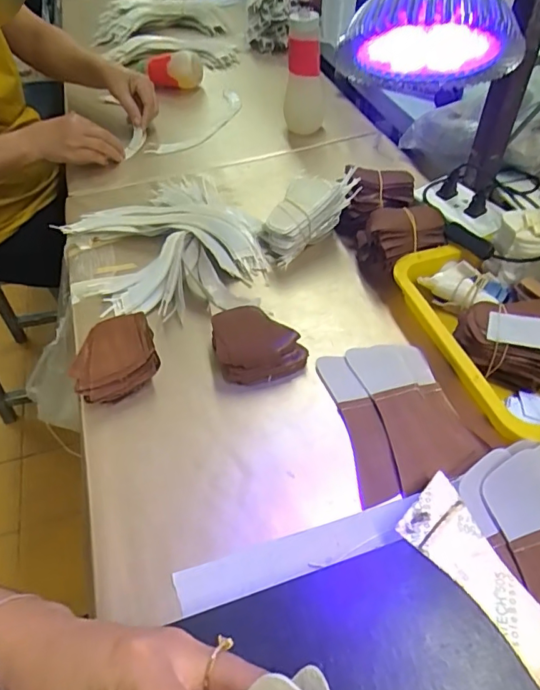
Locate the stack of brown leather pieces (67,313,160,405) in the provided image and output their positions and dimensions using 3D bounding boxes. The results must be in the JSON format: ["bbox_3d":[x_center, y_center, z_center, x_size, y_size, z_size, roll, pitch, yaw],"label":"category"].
[{"bbox_3d":[-0.161,0.014,0.507,0.087,0.038,0.092,-22,51,-15],"label":"stack of brown leather pieces"}]

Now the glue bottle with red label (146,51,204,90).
[{"bbox_3d":[-0.193,-0.552,0.992,0.114,0.071,0.066,-7,49,-3],"label":"glue bottle with red label"}]

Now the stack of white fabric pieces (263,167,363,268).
[{"bbox_3d":[0.048,-0.165,0.623,0.120,0.085,0.053,-30,54,-21],"label":"stack of white fabric pieces"}]

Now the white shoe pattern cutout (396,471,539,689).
[{"bbox_3d":[0.155,0.172,0.348,0.057,0.004,0.157,-23,51,-15],"label":"white shoe pattern cutout"}]

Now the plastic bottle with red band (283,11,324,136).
[{"bbox_3d":[0.057,-0.449,0.811,0.066,0.180,0.076,0,49,4],"label":"plastic bottle with red band"}]

